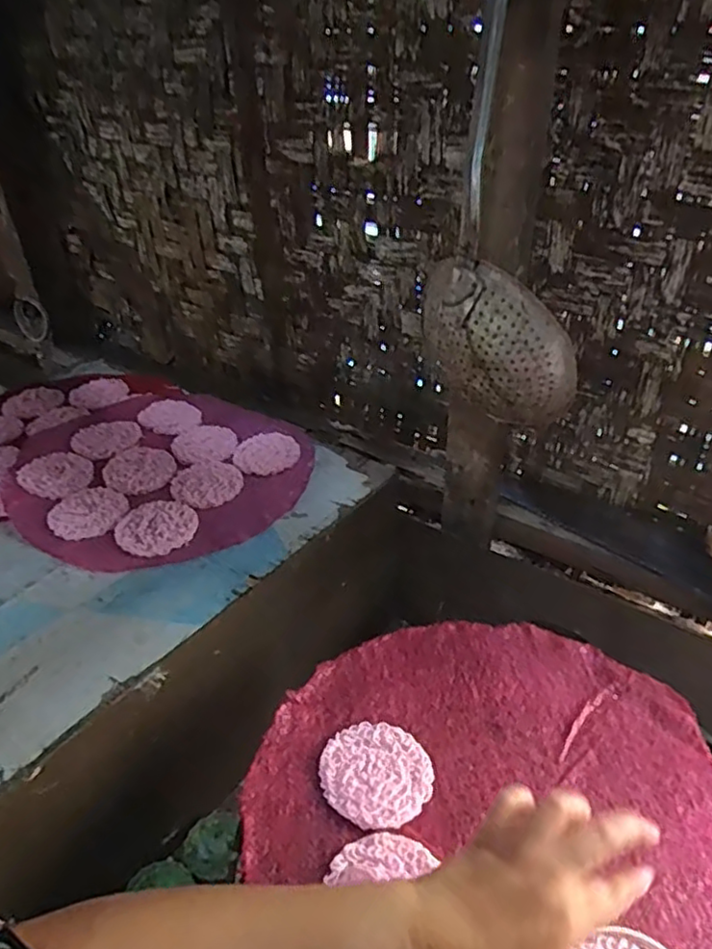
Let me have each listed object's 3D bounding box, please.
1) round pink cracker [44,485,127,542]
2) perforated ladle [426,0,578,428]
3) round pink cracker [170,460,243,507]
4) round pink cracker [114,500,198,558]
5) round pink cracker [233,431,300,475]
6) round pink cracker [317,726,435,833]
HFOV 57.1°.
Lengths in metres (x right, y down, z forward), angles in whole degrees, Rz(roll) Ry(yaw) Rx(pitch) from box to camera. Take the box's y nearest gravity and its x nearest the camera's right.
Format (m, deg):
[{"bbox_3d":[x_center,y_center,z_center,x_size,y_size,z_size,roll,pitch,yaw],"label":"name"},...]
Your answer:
[{"bbox_3d":[-0.288,0.040,0.704,0.079,0.009,0.079,1,37,-1],"label":"round pink cracker"},{"bbox_3d":[0.133,-0.228,0.555,0.142,0.408,0.082,4,34,7],"label":"perforated ladle"},{"bbox_3d":[-0.171,0.007,0.745,0.080,0.005,0.085,1,37,-1],"label":"round pink cracker"},{"bbox_3d":[-0.206,0.054,0.678,0.080,0.010,0.078,1,37,-1],"label":"round pink cracker"},{"bbox_3d":[-0.108,-0.027,0.791,0.076,0.004,0.080,1,37,-1],"label":"round pink cracker"},{"bbox_3d":[0.015,0.220,0.483,0.079,0.007,0.076,1,37,-1],"label":"round pink cracker"}]

